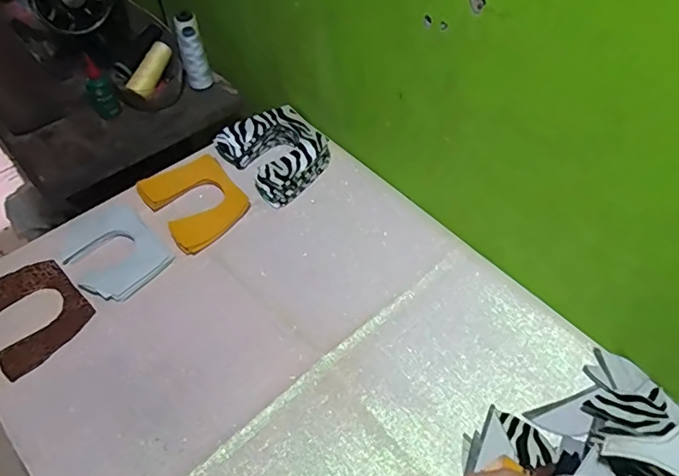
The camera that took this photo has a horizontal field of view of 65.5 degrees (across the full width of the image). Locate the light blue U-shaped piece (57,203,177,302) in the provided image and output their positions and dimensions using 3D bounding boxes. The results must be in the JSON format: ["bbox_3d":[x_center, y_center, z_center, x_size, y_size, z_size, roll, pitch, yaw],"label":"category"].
[{"bbox_3d":[-0.325,0.015,0.749,0.114,0.010,0.160,-38,61,-25],"label":"light blue U-shaped piece"}]

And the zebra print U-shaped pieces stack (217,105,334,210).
[{"bbox_3d":[-0.101,-0.142,0.849,0.141,0.049,0.161,-37,60,-25],"label":"zebra print U-shaped pieces stack"}]

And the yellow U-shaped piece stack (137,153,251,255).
[{"bbox_3d":[-0.218,-0.060,0.803,0.124,0.018,0.153,-35,60,-24],"label":"yellow U-shaped piece stack"}]

